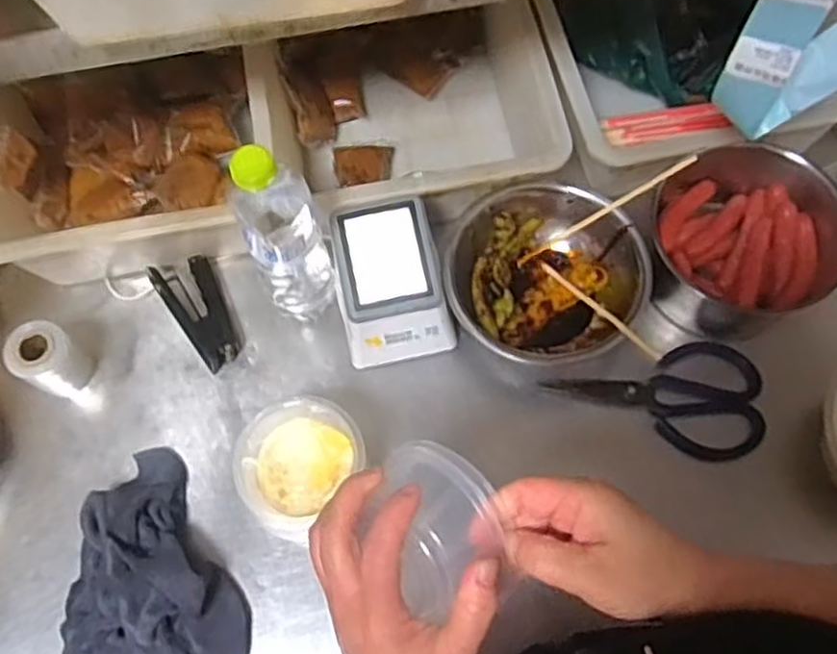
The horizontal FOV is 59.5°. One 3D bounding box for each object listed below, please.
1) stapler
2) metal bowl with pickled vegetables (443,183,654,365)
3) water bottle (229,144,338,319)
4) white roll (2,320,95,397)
[{"bbox_3d":[-0.211,-0.014,0.708,0.056,0.027,0.110,-27,70,-9],"label":"stapler"},{"bbox_3d":[0.115,-0.051,0.690,0.180,0.082,0.167,-1,68,1],"label":"metal bowl with pickled vegetables"},{"bbox_3d":[-0.114,-0.076,0.632,0.060,0.225,0.060,-1,68,1],"label":"water bottle"},{"bbox_3d":[-0.338,0.031,0.679,0.050,0.072,0.055,-1,68,1],"label":"white roll"}]

